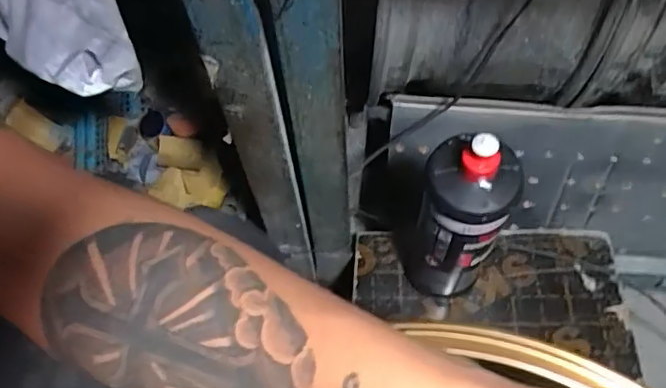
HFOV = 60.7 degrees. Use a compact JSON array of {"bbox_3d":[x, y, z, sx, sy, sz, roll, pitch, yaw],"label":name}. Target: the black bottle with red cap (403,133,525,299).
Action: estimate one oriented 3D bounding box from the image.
[{"bbox_3d":[0.116,0.022,0.525,0.077,0.205,0.073,19,65,13],"label":"black bottle with red cap"}]

